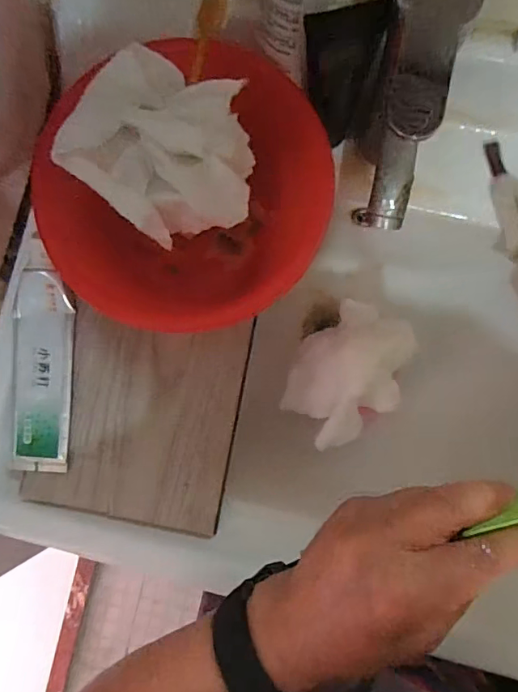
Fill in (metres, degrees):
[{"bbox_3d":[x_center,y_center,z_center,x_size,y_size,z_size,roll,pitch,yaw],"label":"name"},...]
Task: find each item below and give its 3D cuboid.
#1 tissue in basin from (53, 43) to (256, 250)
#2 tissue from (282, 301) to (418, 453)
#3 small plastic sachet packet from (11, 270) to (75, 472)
[{"bbox_3d":[-0.057,-0.130,0.333,0.116,0.080,0.111,34,88,7],"label":"tissue in basin"},{"bbox_3d":[0.081,0.023,0.437,0.125,0.081,0.094,-45,83,0],"label":"tissue"},{"bbox_3d":[-0.185,0.022,0.411,0.048,0.018,0.166,1,85,5],"label":"small plastic sachet packet"}]

